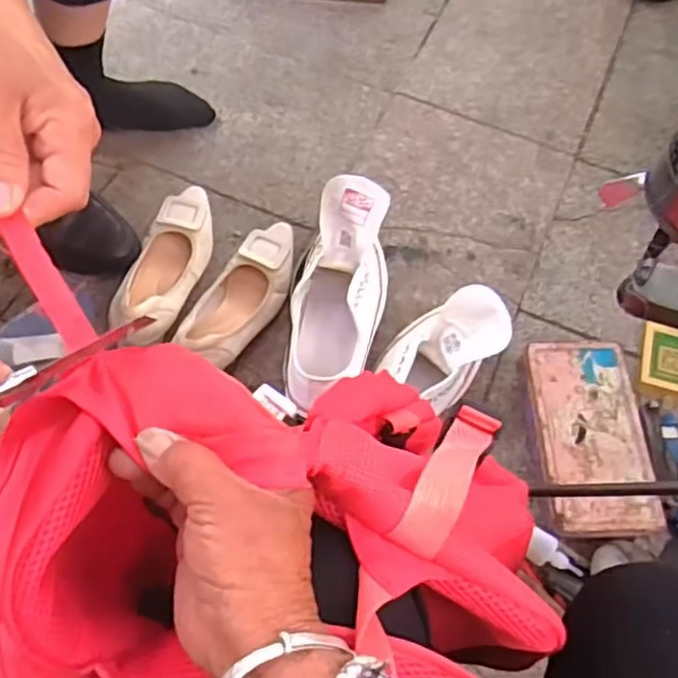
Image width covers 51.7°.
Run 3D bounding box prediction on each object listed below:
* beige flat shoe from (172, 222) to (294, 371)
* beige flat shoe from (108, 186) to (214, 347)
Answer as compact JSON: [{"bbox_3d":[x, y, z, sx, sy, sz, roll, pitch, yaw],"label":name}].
[{"bbox_3d":[-0.117,-0.058,0.846,0.088,0.083,0.221,29,65,12],"label":"beige flat shoe"},{"bbox_3d":[-0.212,-0.090,0.860,0.081,0.066,0.235,14,62,5],"label":"beige flat shoe"}]

